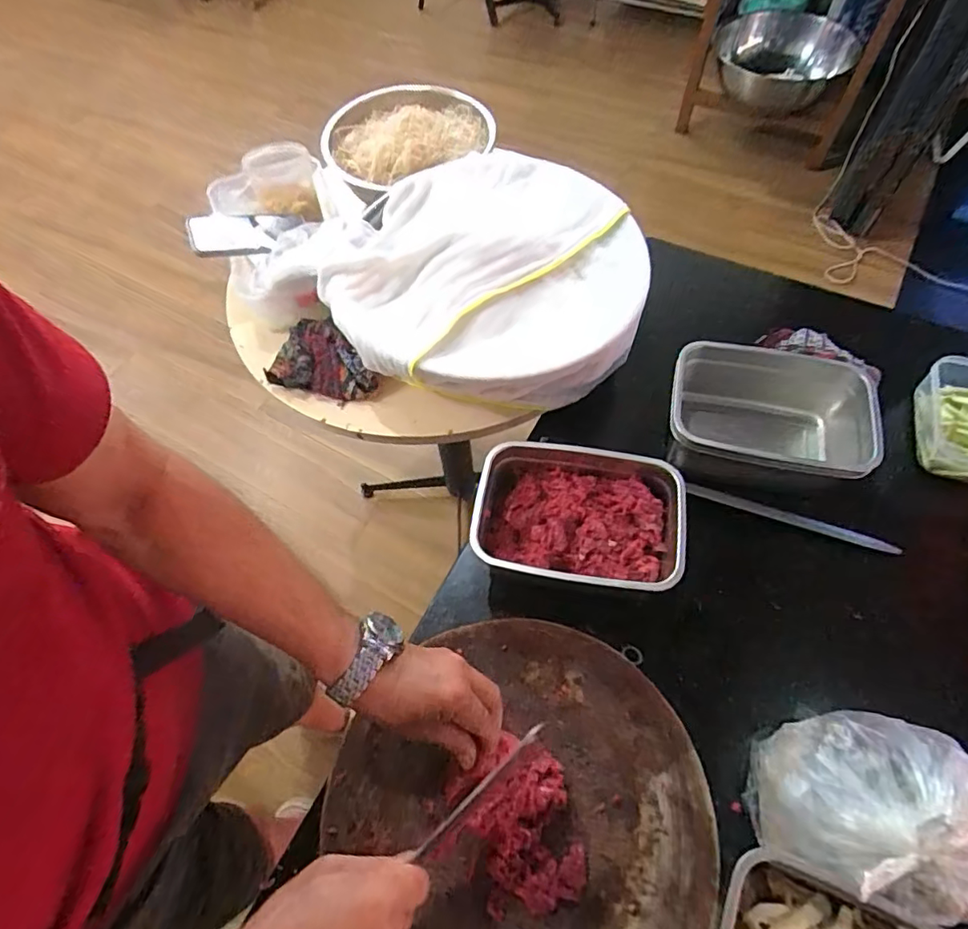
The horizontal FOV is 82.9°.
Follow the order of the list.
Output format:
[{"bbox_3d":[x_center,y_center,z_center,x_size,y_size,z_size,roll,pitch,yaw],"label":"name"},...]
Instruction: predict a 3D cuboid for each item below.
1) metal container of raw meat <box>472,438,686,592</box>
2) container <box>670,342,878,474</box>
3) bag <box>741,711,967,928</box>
[{"bbox_3d":[0.097,0.062,0.598,0.220,0.073,0.148,8,62,8],"label":"metal container of raw meat"},{"bbox_3d":[0.326,-0.052,0.637,0.219,0.102,0.149,13,62,10],"label":"container"},{"bbox_3d":[0.319,0.272,0.448,0.155,0.139,0.141,15,63,11],"label":"bag"}]

